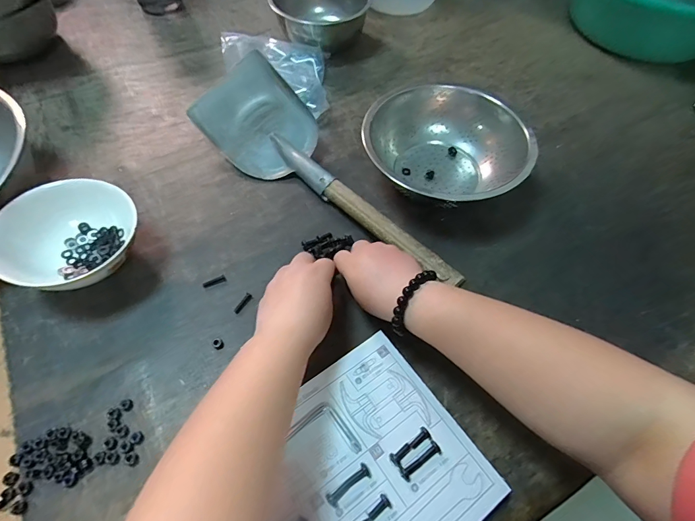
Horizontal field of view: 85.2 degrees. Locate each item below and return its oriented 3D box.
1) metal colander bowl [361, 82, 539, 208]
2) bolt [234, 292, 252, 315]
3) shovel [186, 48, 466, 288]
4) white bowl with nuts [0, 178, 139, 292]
[{"bbox_3d":[0.122,-0.132,0.486,0.201,0.075,0.190,39,64,21],"label":"metal colander bowl"},{"bbox_3d":[-0.114,0.046,0.410,0.008,0.004,0.025,30,61,16],"label":"bolt"},{"bbox_3d":[-0.023,-0.112,0.465,0.411,0.077,0.118,38,64,20],"label":"shovel"},{"bbox_3d":[-0.285,-0.020,0.401,0.123,0.072,0.123,1,58,-1],"label":"white bowl with nuts"}]

